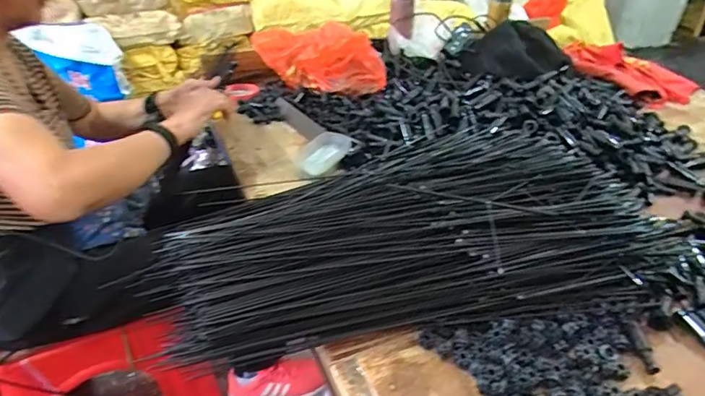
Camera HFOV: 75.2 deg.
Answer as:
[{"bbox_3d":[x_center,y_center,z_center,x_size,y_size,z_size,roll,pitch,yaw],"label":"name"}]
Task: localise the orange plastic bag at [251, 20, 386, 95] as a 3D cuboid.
[{"bbox_3d":[-0.081,-0.345,1.131,0.345,0.131,0.169,23,39,31],"label":"orange plastic bag"}]

